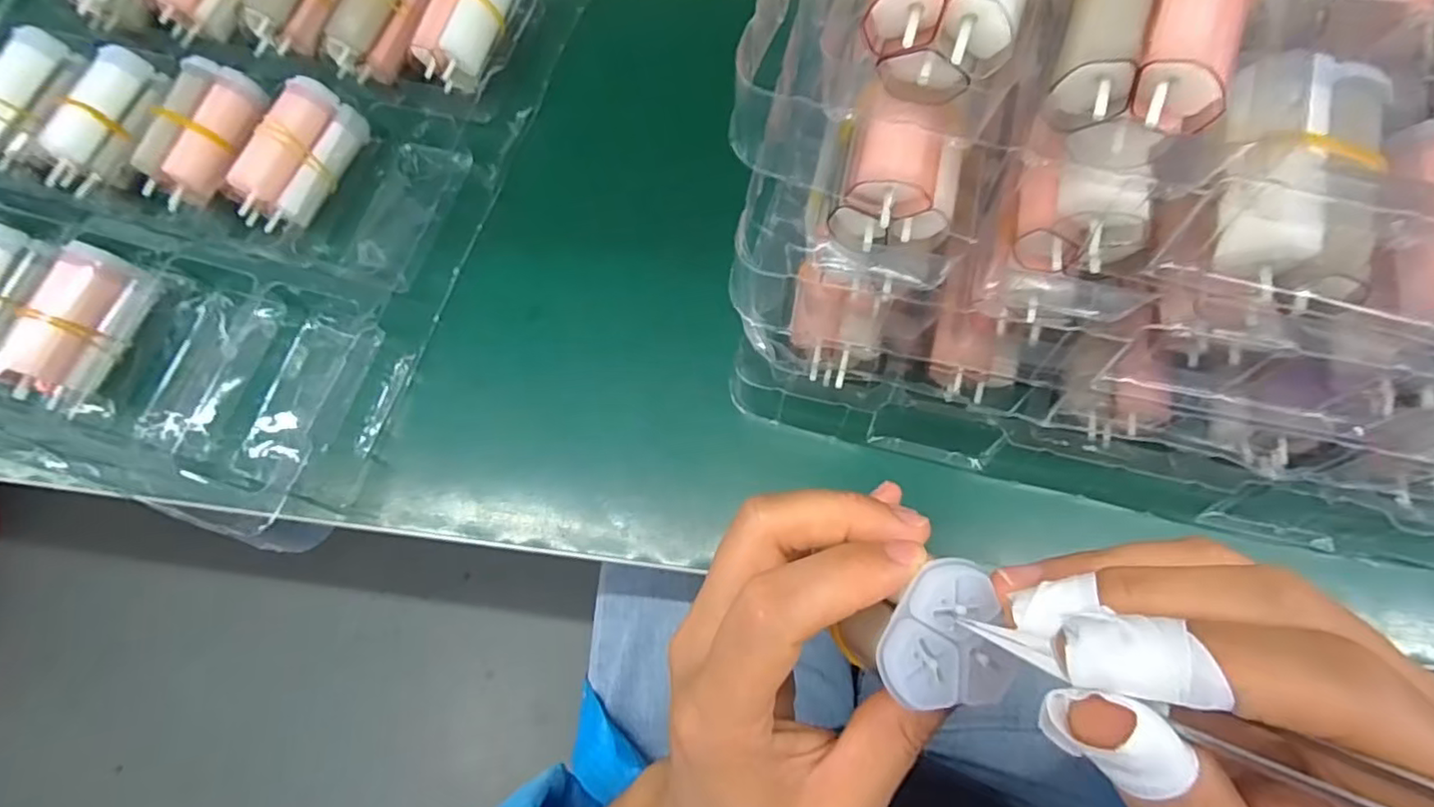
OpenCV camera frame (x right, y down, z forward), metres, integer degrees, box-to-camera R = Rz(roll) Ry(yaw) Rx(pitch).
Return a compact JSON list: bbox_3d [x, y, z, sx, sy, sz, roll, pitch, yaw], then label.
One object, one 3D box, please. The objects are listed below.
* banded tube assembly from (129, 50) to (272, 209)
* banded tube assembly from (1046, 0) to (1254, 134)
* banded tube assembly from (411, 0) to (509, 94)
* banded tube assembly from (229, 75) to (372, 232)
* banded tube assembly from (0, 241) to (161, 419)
[{"bbox_3d":[-0.240,-0.126,0.291,0.028,0.021,0.070,16,74,9],"label":"banded tube assembly"},{"bbox_3d":[0.100,-0.094,0.144,0.035,0.022,0.065,20,75,10],"label":"banded tube assembly"},{"bbox_3d":[-0.121,-0.188,0.304,0.032,0.018,0.068,18,88,5],"label":"banded tube assembly"},{"bbox_3d":[-0.194,-0.114,0.288,0.026,0.025,0.068,23,76,11],"label":"banded tube assembly"},{"bbox_3d":[-0.266,-0.033,0.259,0.026,0.020,0.067,13,74,8],"label":"banded tube assembly"}]

